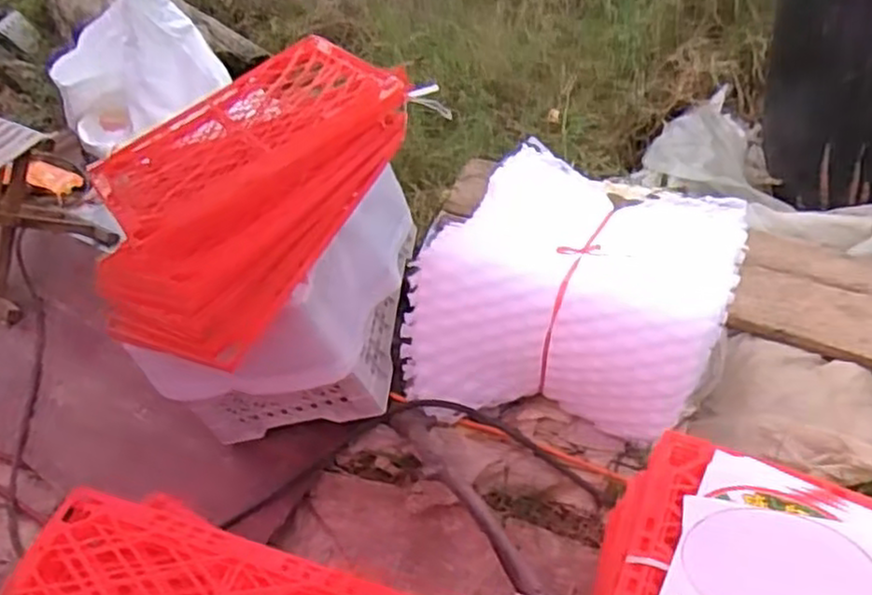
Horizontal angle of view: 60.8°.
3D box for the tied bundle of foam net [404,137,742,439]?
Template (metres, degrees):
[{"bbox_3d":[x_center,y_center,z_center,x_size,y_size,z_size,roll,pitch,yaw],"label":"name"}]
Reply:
[{"bbox_3d":[0.203,-0.017,1.047,0.385,0.220,0.342,11,41,22],"label":"tied bundle of foam net"}]

